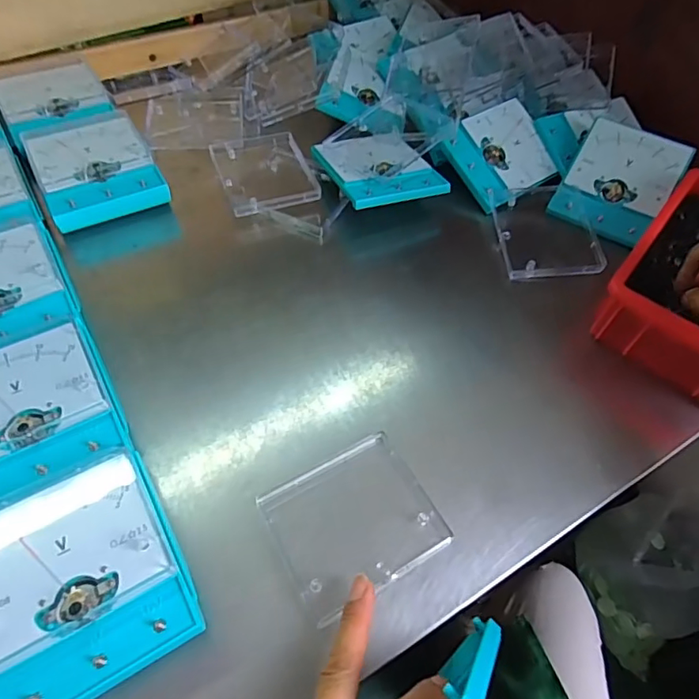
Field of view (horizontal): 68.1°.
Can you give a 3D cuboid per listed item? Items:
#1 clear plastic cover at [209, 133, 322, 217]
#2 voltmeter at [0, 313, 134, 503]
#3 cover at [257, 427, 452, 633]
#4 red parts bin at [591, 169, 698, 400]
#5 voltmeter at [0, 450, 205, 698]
[{"bbox_3d":[-0.083,-0.173,0.512,0.086,0.017,0.108,-17,59,-16],"label":"clear plastic cover"},{"bbox_3d":[-0.207,0.044,0.339,0.103,0.035,0.117,-23,61,-19],"label":"voltmeter"},{"bbox_3d":[0.002,0.108,0.329,0.096,0.009,0.085,-25,61,-20],"label":"cover"},{"bbox_3d":[0.296,-0.054,0.420,0.129,0.067,0.188,36,60,18],"label":"red parts bin"},{"bbox_3d":[-0.146,0.127,0.285,0.101,0.036,0.116,-23,61,-19],"label":"voltmeter"}]

